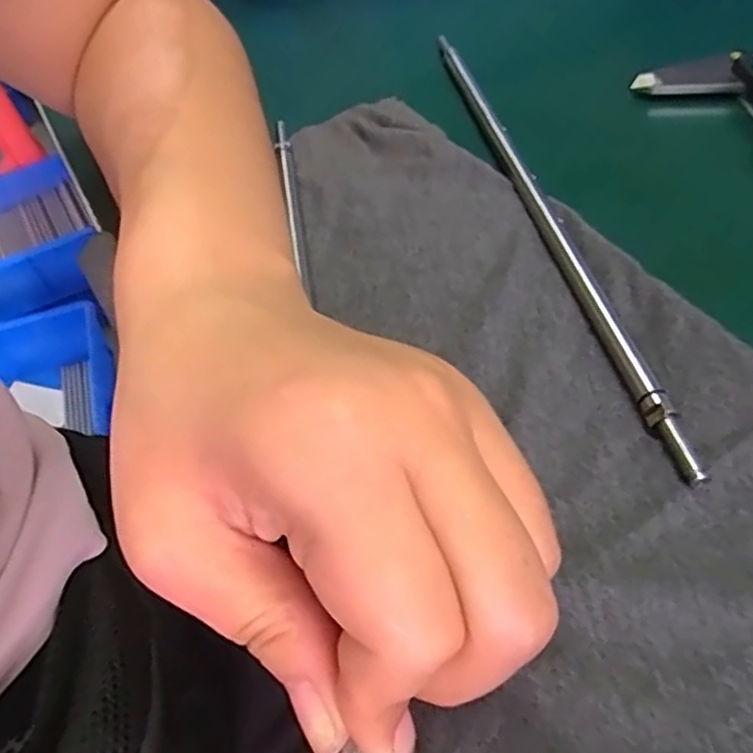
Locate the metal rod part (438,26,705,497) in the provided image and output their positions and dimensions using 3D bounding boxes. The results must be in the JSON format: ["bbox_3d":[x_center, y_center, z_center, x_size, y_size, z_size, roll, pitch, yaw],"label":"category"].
[{"bbox_3d":[0.058,-0.070,0.253,0.007,0.006,0.263,-11,49,-3],"label":"metal rod part"}]

